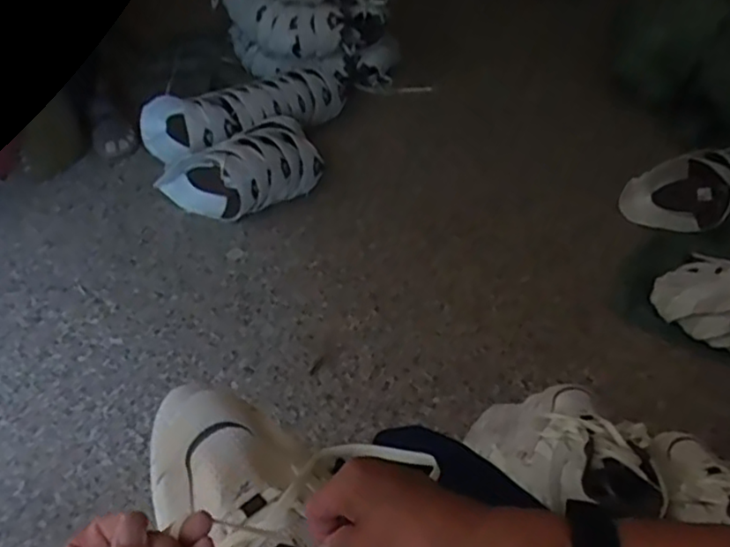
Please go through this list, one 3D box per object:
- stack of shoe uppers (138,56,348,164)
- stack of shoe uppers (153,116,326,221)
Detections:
[{"bbox_3d":[-0.244,-0.394,1.580,0.540,0.128,0.204,-19,47,-23],"label":"stack of shoe uppers"},{"bbox_3d":[-0.249,-0.213,1.385,0.327,0.133,0.181,-17,46,-22],"label":"stack of shoe uppers"}]

